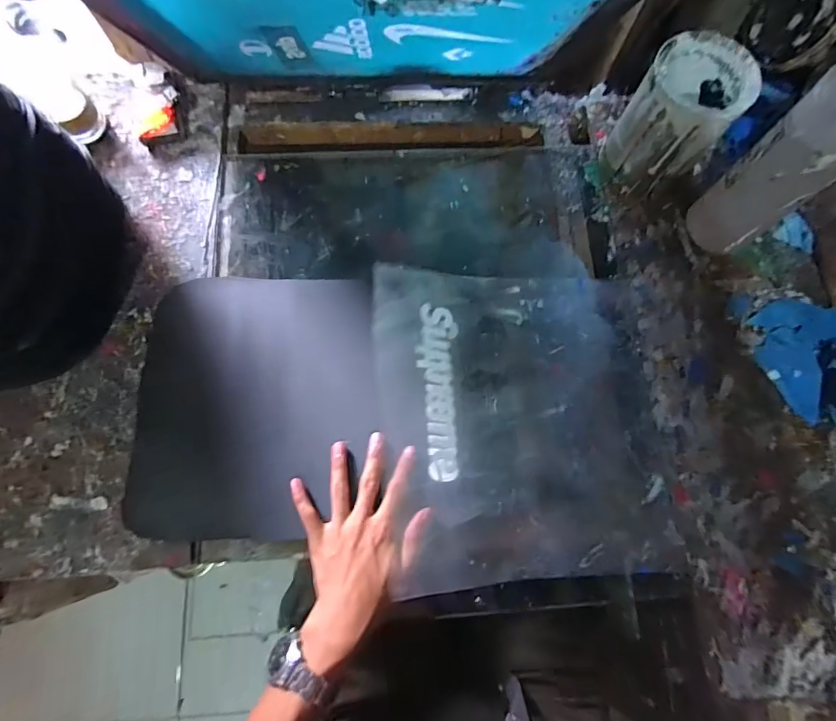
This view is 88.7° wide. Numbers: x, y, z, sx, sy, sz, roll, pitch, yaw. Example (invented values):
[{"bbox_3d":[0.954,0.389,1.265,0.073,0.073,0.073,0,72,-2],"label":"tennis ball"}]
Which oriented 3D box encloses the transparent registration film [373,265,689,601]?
[{"bbox_3d":[0.116,0.057,0.461,0.308,0.055,0.330,-3,74,-3],"label":"transparent registration film"}]

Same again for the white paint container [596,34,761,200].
[{"bbox_3d":[0.302,-0.286,0.519,0.104,0.145,0.110,24,75,5],"label":"white paint container"}]

